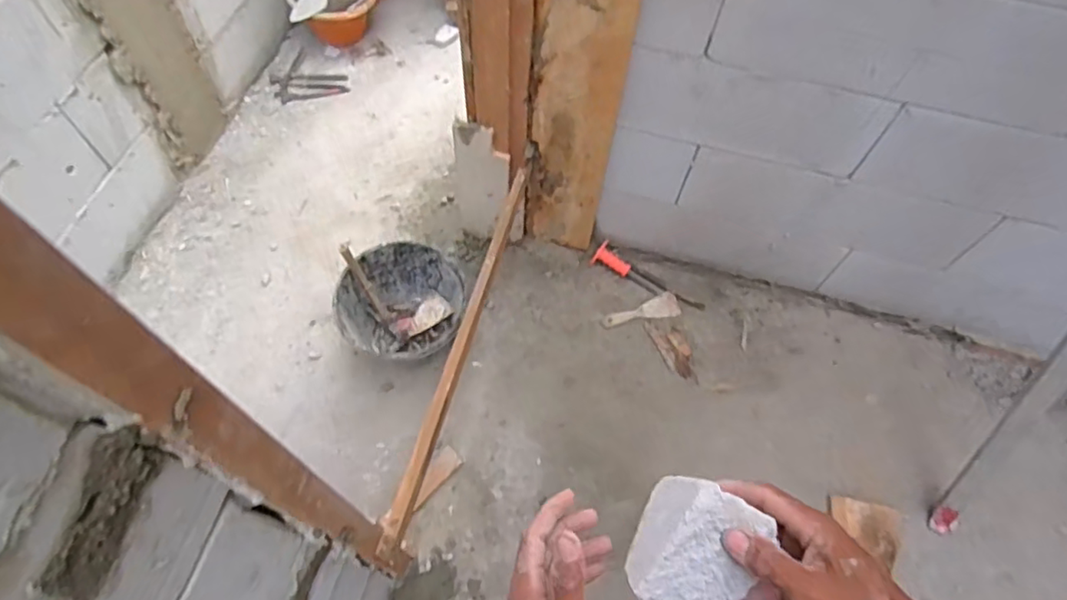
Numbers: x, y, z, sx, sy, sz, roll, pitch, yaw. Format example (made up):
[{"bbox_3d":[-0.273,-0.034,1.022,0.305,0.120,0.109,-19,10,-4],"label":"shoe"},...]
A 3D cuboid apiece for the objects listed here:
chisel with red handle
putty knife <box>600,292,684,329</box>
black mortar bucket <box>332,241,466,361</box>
[{"bbox_3d":[0.298,-0.065,1.577,0.306,0.052,0.057,24,64,9],"label":"chisel with red handle"},{"bbox_3d":[0.273,0.032,1.548,0.200,0.011,0.065,-15,65,-11],"label":"putty knife"},{"bbox_3d":[-0.296,0.025,1.415,0.257,0.192,0.271,1,63,-2],"label":"black mortar bucket"}]

